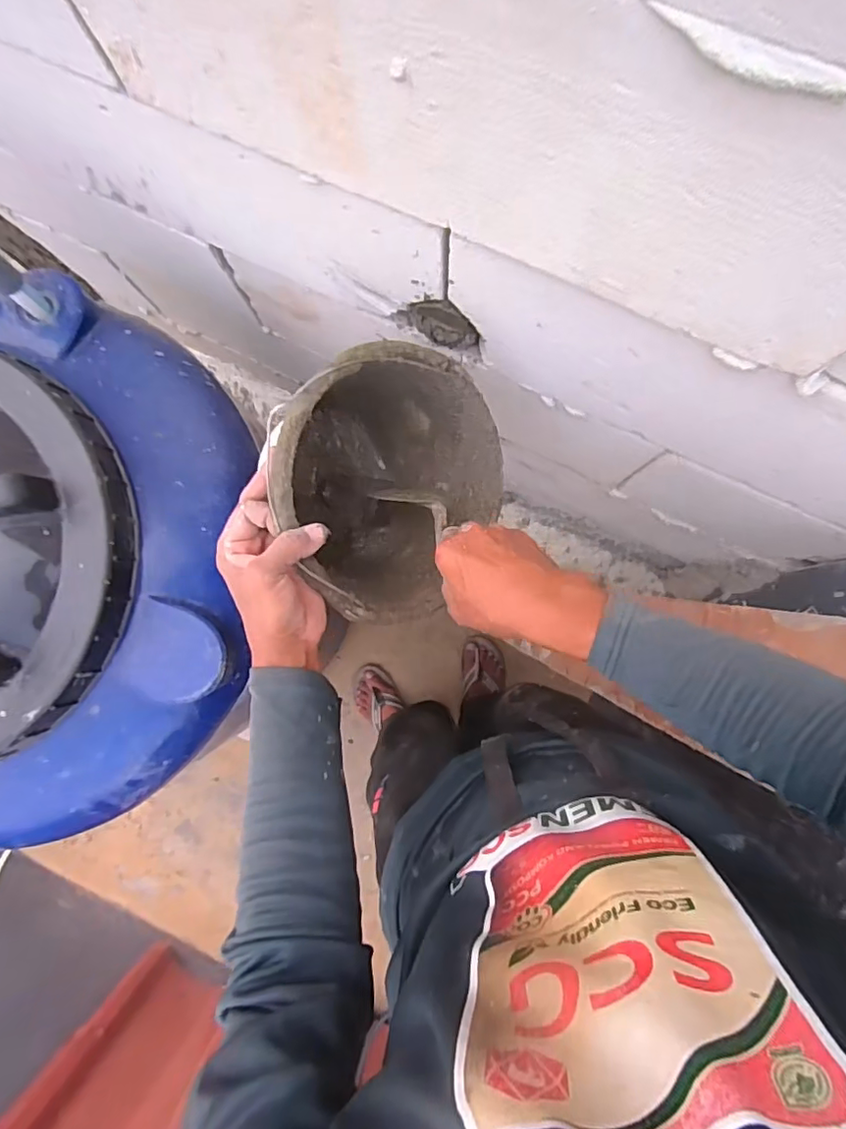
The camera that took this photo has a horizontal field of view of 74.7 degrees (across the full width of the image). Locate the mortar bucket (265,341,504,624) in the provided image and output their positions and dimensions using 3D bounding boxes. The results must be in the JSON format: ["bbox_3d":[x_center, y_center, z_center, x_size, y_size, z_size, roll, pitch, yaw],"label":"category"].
[{"bbox_3d":[-0.071,-0.090,0.570,0.265,0.207,0.245,11,97,-47],"label":"mortar bucket"}]

